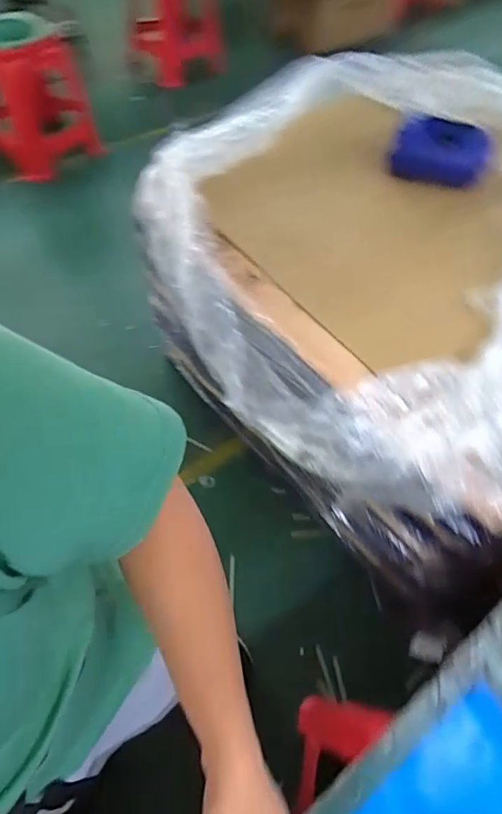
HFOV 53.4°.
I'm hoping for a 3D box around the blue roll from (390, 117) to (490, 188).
[{"bbox_3d":[0.451,-0.604,1.183,0.219,0.098,0.126,23,59,11],"label":"blue roll"}]

